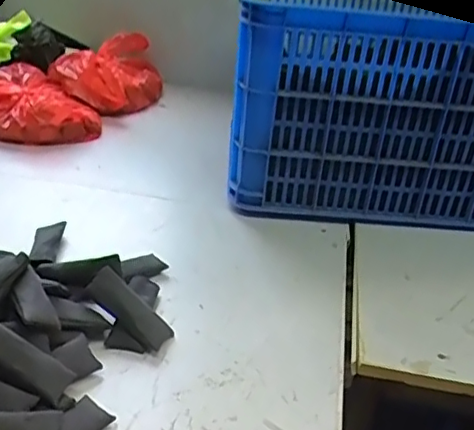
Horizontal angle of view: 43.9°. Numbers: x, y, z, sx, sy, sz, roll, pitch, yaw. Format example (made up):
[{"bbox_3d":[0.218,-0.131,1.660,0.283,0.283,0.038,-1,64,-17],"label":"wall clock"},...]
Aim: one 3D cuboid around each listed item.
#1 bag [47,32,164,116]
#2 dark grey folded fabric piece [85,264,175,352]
[{"bbox_3d":[-0.259,-0.289,1.224,0.175,0.123,0.213,30,38,36],"label":"bag"},{"bbox_3d":[-0.117,0.103,0.645,0.105,0.020,0.035,44,36,-2],"label":"dark grey folded fabric piece"}]

